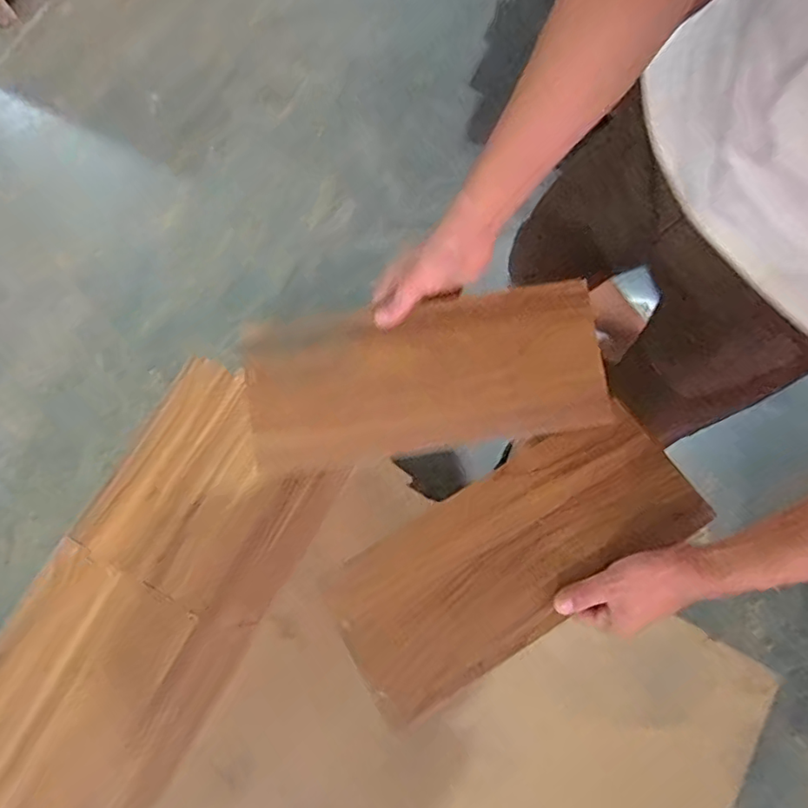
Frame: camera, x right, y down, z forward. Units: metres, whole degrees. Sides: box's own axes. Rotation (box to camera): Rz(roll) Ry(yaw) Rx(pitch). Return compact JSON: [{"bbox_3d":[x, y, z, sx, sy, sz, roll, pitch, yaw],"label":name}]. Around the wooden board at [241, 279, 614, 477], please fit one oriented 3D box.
[{"bbox_3d":[0.022,-0.030,0.535,0.341,0.016,0.144,-9,85,-3],"label":"wooden board"}]

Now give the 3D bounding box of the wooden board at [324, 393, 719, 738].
[{"bbox_3d":[0.103,0.131,0.501,0.342,0.014,0.141,-30,66,-9],"label":"wooden board"}]

